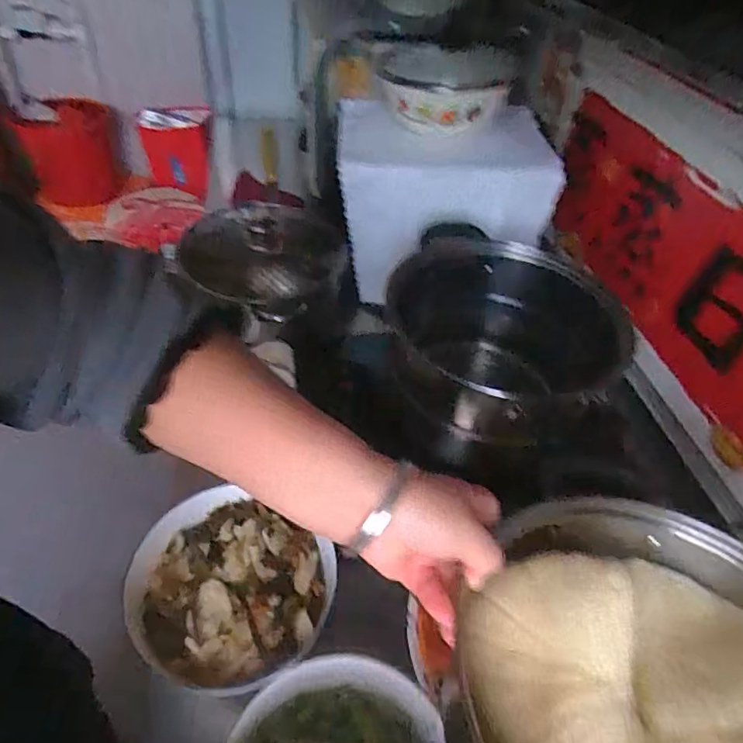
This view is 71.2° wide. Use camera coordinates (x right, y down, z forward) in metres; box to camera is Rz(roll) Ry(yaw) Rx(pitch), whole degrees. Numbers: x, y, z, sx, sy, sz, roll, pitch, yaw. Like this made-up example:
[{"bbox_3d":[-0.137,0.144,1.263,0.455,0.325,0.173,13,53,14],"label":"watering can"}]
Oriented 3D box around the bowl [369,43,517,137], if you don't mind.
[{"bbox_3d":[0.104,-0.415,0.770,0.180,0.090,0.183,3,46,-3],"label":"bowl"}]

